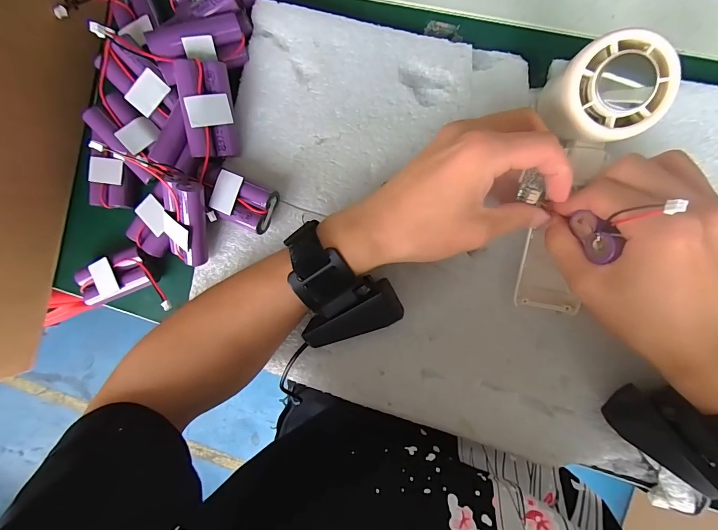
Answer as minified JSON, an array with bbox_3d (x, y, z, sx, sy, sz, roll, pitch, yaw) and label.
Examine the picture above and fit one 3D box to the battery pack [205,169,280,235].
[{"bbox_3d":[-0.093,-0.050,0.271,0.055,0.022,0.034,24,96,7],"label":"battery pack"}]

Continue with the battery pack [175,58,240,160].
[{"bbox_3d":[-0.110,-0.115,0.259,0.038,0.015,0.066,-14,108,-31],"label":"battery pack"}]

